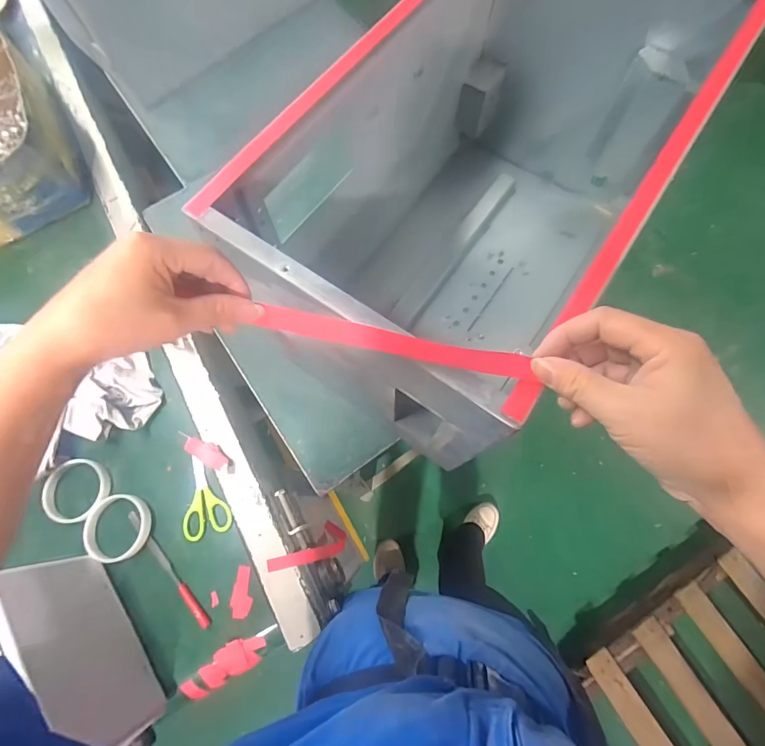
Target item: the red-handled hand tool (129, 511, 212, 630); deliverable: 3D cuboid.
[{"bbox_3d":[-0.278,0.252,0.507,0.014,0.006,0.178,-43,76,-11],"label":"red-handled hand tool"}]

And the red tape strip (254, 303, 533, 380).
[{"bbox_3d":[0.008,-0.019,0.252,0.172,0.013,0.014,12,73,0],"label":"red tape strip"}]

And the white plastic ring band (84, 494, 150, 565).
[{"bbox_3d":[-0.354,0.207,0.525,0.084,0.011,0.083,-1,72,2],"label":"white plastic ring band"}]

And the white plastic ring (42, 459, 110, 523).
[{"bbox_3d":[-0.427,0.163,0.544,0.083,0.012,0.085,-1,72,2],"label":"white plastic ring"}]

